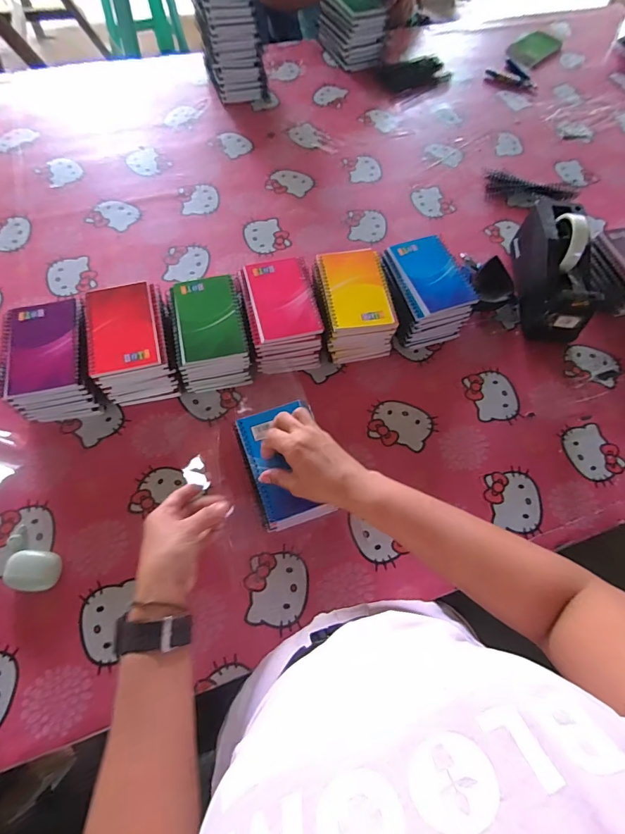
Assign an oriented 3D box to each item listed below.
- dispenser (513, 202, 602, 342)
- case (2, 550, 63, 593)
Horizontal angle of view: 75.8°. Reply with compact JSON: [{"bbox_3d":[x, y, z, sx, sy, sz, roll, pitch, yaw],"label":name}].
[{"bbox_3d":[0.374,-0.229,0.613,0.084,0.116,0.202,0,66,-3],"label":"dispenser"},{"bbox_3d":[-0.313,0.172,0.451,0.055,0.020,0.042,1,66,-2],"label":"case"}]

